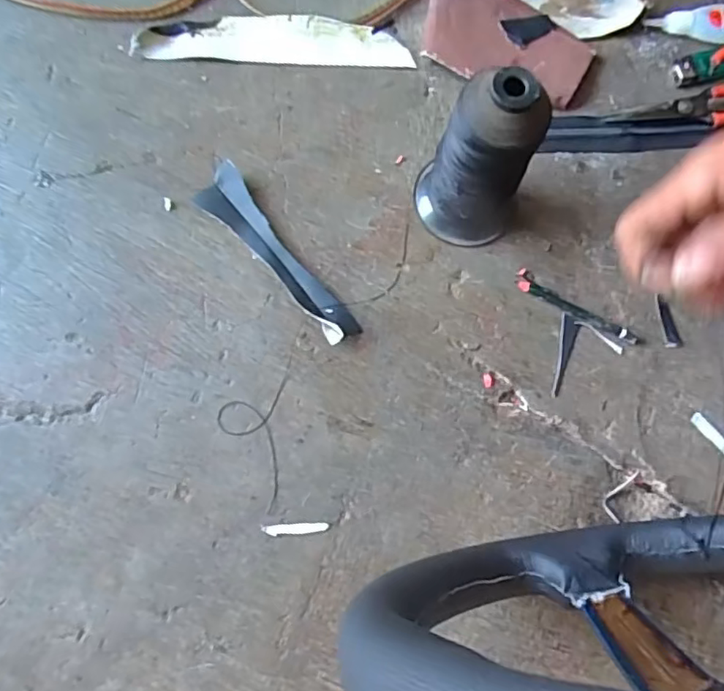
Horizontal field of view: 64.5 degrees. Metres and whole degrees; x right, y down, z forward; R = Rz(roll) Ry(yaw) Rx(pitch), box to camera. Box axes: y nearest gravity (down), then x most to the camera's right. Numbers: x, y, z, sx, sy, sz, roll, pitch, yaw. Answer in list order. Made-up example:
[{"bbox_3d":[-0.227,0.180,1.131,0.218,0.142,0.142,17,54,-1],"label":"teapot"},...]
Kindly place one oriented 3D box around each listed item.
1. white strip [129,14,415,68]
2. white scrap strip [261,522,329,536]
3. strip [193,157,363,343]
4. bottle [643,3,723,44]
[{"bbox_3d":[-0.074,-0.258,0.483,0.227,0.014,0.036,1,77,-1],"label":"white strip"},{"bbox_3d":[-0.046,0.127,0.398,0.045,0.004,0.008,-4,77,-2],"label":"white scrap strip"},{"bbox_3d":[-0.064,-0.071,0.438,0.036,0.016,0.166,-41,82,-10],"label":"strip"},{"bbox_3d":[0.289,-0.281,0.497,0.081,0.015,0.032,9,77,0],"label":"bottle"}]

